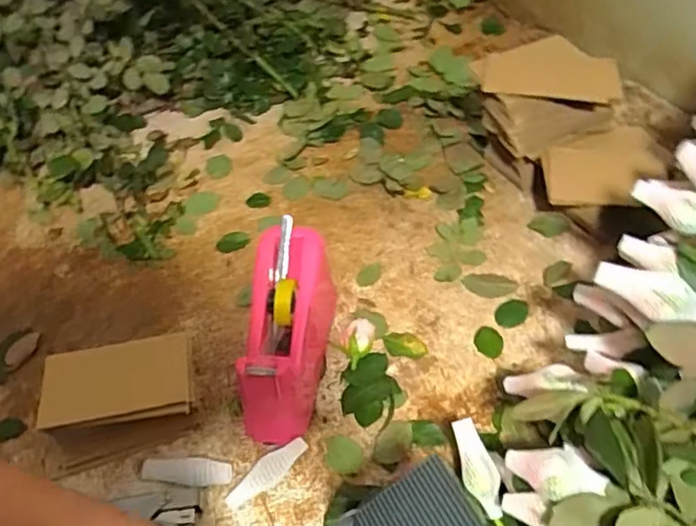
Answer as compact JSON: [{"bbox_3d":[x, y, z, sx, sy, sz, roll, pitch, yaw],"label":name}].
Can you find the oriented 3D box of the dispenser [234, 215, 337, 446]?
[{"bbox_3d":[-0.067,0.069,0.635,0.081,0.098,0.202,3,51,7],"label":"dispenser"}]

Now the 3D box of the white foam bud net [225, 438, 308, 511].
[{"bbox_3d":[-0.077,0.198,0.581,0.087,0.020,0.022,-34,56,-22],"label":"white foam bud net"}]

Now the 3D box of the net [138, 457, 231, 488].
[{"bbox_3d":[-0.154,0.200,0.590,0.090,0.013,0.027,4,51,9],"label":"net"}]

